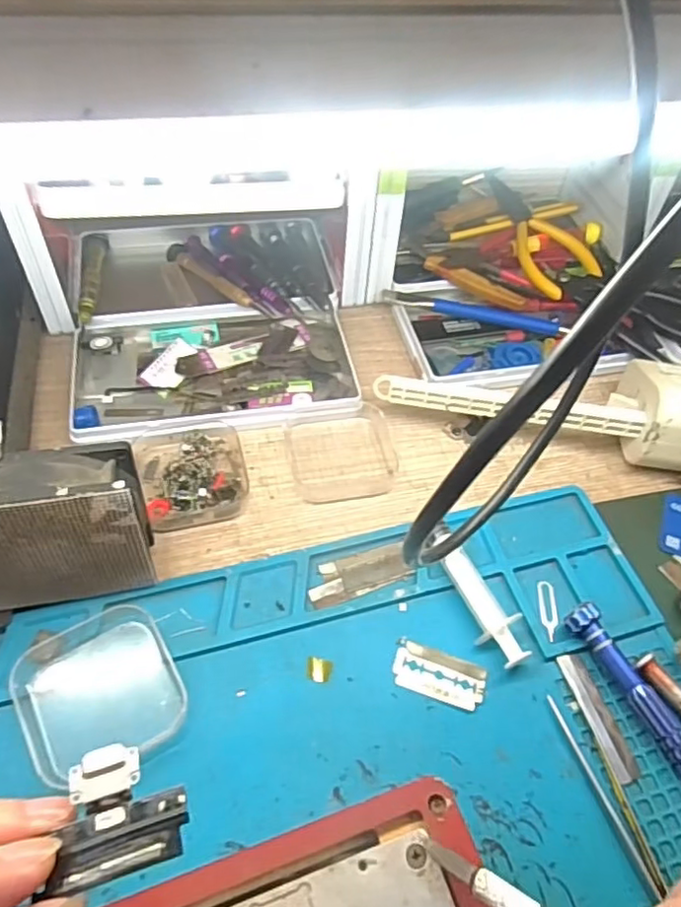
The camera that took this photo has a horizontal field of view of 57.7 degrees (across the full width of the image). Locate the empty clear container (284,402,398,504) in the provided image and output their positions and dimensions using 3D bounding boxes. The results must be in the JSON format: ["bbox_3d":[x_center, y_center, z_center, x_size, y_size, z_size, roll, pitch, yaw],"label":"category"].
[{"bbox_3d":[0.001,-0.003,0.375,0.063,0.013,0.064,-7,53,-9],"label":"empty clear container"}]

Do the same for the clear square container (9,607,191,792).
[{"bbox_3d":[-0.108,0.103,0.275,0.063,0.010,0.065,-21,56,-19],"label":"clear square container"}]

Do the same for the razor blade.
[{"bbox_3d":[0.047,0.104,0.293,0.042,0.004,0.022,17,53,9],"label":"razor blade"}]

